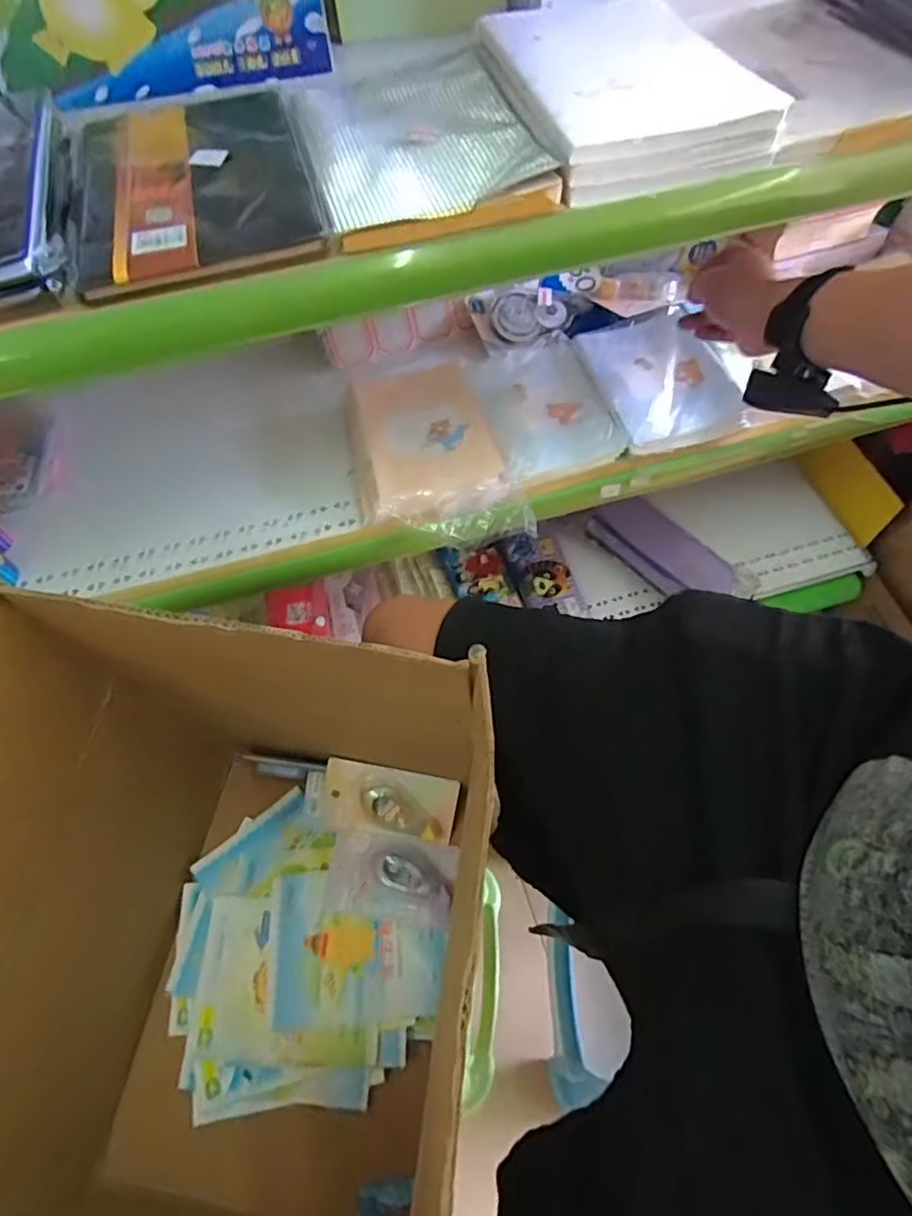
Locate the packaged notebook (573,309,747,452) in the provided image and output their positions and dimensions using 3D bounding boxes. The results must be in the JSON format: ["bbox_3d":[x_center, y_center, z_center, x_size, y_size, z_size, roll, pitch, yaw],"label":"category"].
[{"bbox_3d":[0.221,-0.254,0.675,0.134,0.026,0.180,-12,60,1],"label":"packaged notebook"}]

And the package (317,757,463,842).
[{"bbox_3d":[-0.076,0.219,0.700,0.148,0.019,0.080,11,89,2],"label":"package"}]

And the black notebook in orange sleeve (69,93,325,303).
[{"bbox_3d":[-0.177,-0.291,0.409,0.146,0.014,0.217,-16,65,-6],"label":"black notebook in orange sleeve"}]

